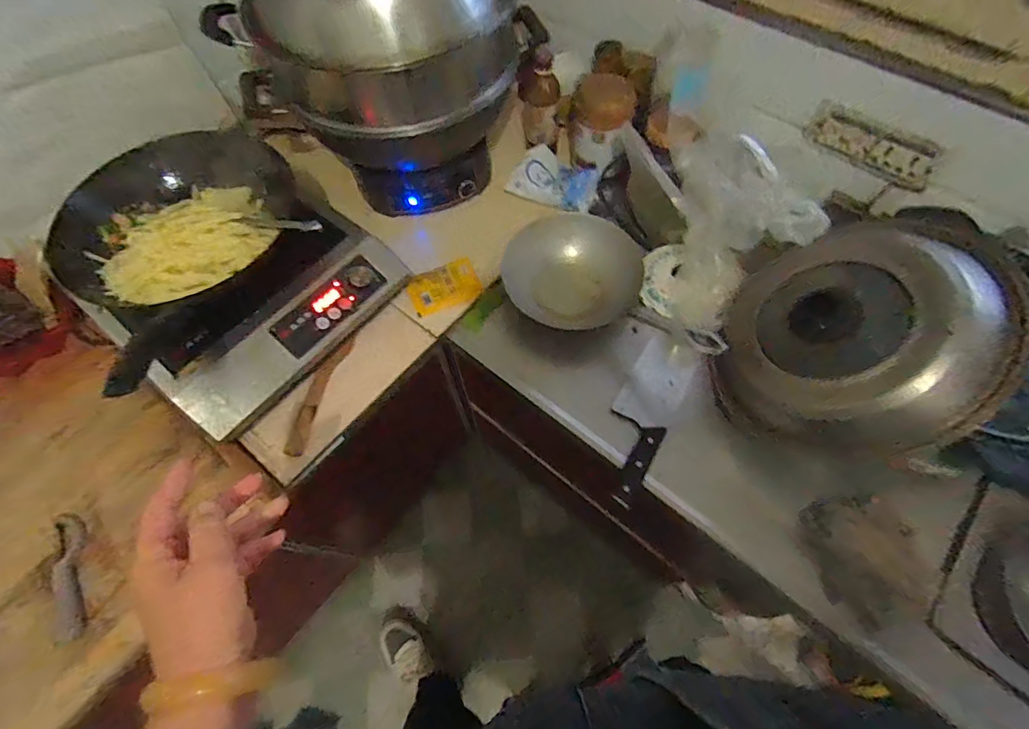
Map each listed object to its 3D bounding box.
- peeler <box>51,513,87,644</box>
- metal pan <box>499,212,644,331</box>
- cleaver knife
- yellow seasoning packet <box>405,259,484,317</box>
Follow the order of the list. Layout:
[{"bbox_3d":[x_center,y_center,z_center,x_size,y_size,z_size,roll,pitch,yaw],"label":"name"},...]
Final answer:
[{"bbox_3d":[-0.539,0.254,0.563,0.034,0.019,0.146,-18,63,-8],"label":"peeler"},{"bbox_3d":[0.094,-0.154,0.763,0.191,0.052,0.209,-1,63,1],"label":"metal pan"},{"bbox_3d":[0.185,0.067,0.667,0.079,0.012,0.253,28,67,15],"label":"cleaver knife"},{"bbox_3d":[-0.113,-0.127,0.756,0.112,0.012,0.073,-22,64,-9],"label":"yellow seasoning packet"}]

